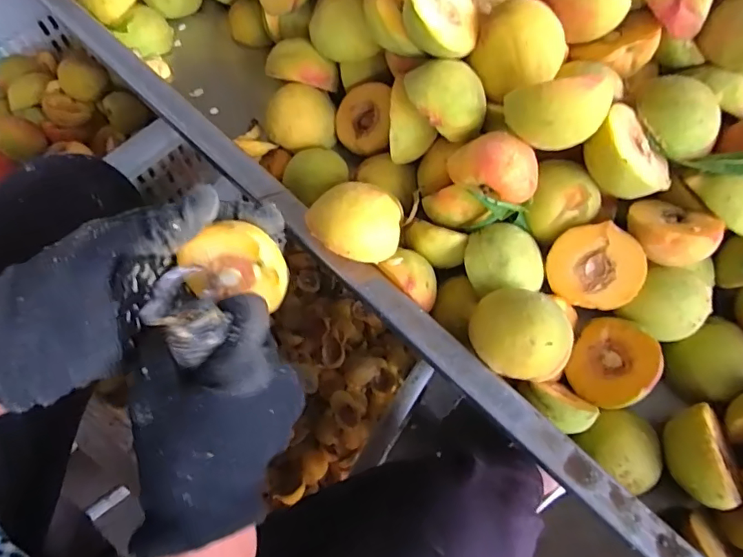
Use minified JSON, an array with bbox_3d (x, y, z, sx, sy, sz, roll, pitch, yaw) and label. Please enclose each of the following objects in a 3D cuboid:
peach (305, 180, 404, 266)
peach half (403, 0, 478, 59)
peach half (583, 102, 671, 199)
[{"bbox_3d":[-0.011,-0.033,0.336,0.061,0.048,0.048,-5,67,-3],"label":"peach"},{"bbox_3d":[0.049,-0.182,0.340,0.054,0.020,0.055,4,83,-34],"label":"peach half"},{"bbox_3d":[0.169,-0.081,0.332,0.058,0.029,0.058,-28,88,-37],"label":"peach half"}]

